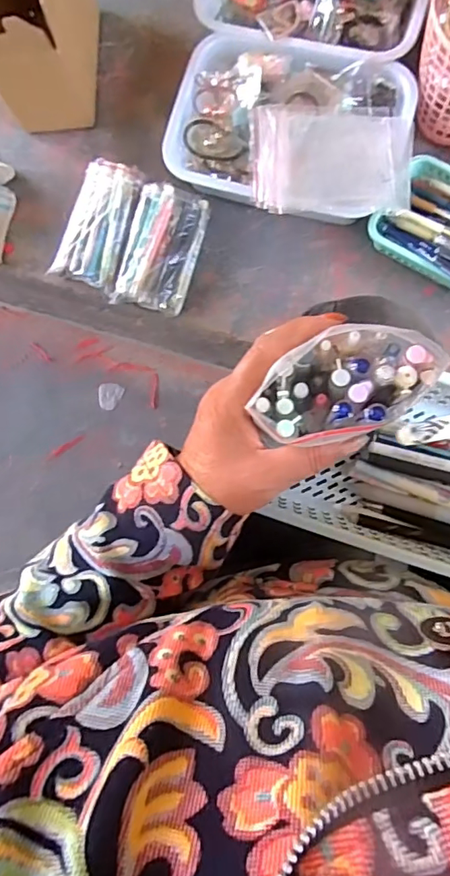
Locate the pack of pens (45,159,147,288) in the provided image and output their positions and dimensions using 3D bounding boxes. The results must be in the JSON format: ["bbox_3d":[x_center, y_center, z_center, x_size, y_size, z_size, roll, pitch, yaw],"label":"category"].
[{"bbox_3d":[-0.167,-0.286,0.687,0.089,0.031,0.158,20,84,6],"label":"pack of pens"}]

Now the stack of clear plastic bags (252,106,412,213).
[{"bbox_3d":[0.129,-0.333,0.621,0.187,0.029,0.123,-2,82,4],"label":"stack of clear plastic bags"}]

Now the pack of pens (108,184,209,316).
[{"bbox_3d":[-0.083,-0.248,0.679,0.084,0.040,0.152,16,84,6],"label":"pack of pens"}]

